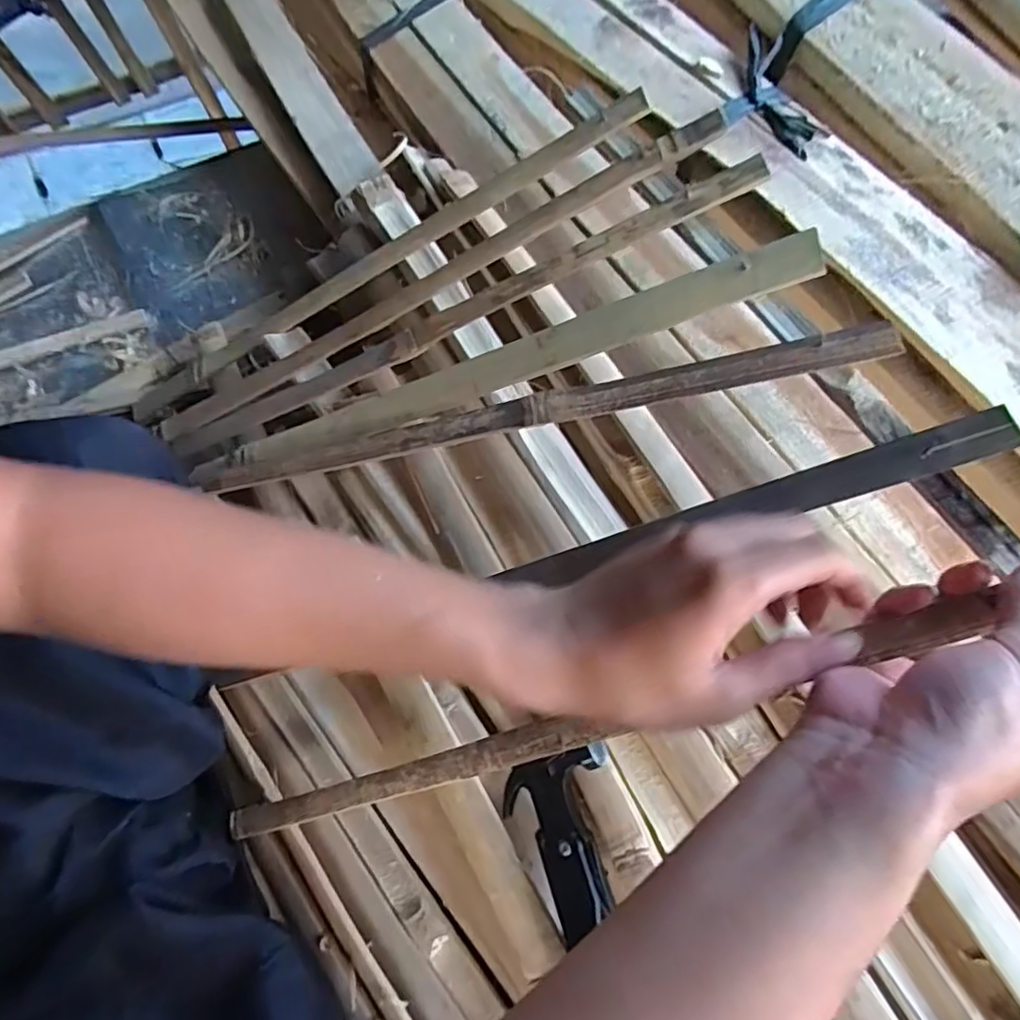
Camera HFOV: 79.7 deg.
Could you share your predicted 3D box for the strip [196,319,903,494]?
[{"bbox_3d":[-0.020,-0.056,0.401,0.470,0.010,0.020,-9,66,21],"label":"strip"}]

